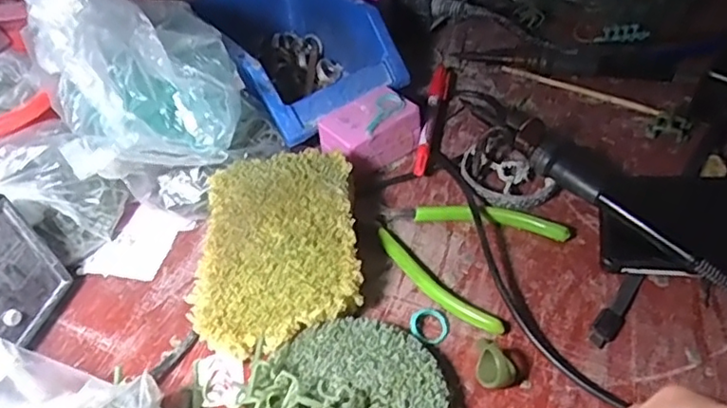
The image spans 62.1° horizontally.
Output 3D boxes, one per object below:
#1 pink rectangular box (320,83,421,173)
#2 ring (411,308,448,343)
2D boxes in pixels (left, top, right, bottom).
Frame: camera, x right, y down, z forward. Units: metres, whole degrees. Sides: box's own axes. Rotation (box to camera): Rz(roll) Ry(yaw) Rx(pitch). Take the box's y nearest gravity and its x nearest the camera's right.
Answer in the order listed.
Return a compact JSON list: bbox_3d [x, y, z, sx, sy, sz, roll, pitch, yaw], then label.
[{"bbox_3d":[0.005,-0.056,0.469,0.069,0.039,0.045,-32,51,-24],"label":"pink rectangular box"},{"bbox_3d":[0.039,0.072,0.360,0.022,0.007,0.022,-3,45,3],"label":"ring"}]

